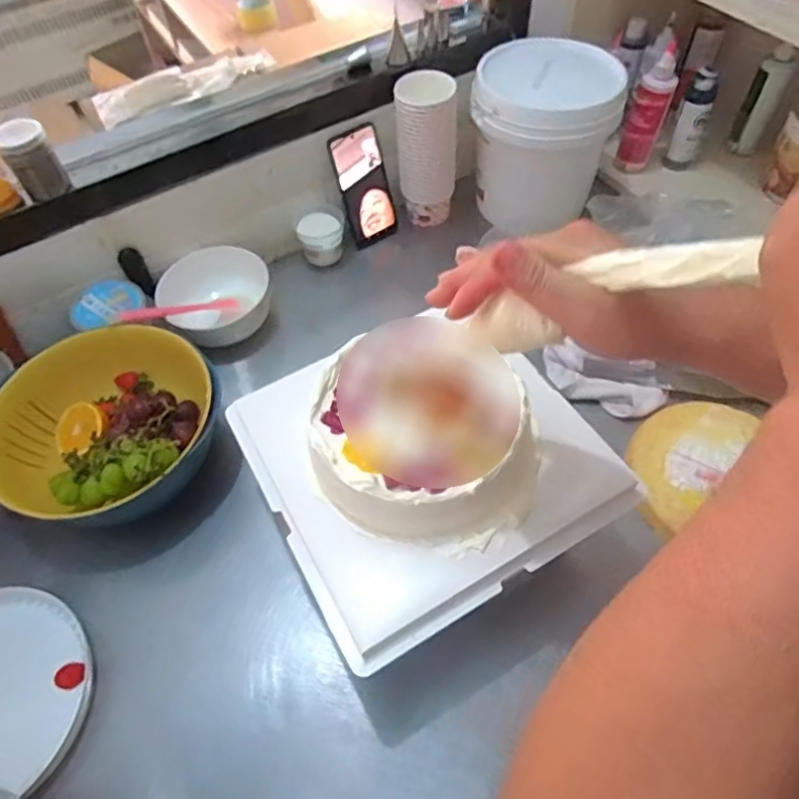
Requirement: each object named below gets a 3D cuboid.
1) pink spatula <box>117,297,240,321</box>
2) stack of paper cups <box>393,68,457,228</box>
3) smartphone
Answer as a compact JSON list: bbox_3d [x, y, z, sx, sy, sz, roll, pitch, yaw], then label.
[{"bbox_3d":[-0.286,-0.119,0.780,0.022,0.011,0.165,40,37,26],"label":"pink spatula"},{"bbox_3d":[0.040,-0.367,0.872,0.088,0.198,0.071,-4,55,0],"label":"stack of paper cups"},{"bbox_3d":[-0.051,-0.318,0.878,0.076,0.170,0.012,-24,42,-9],"label":"smartphone"}]

